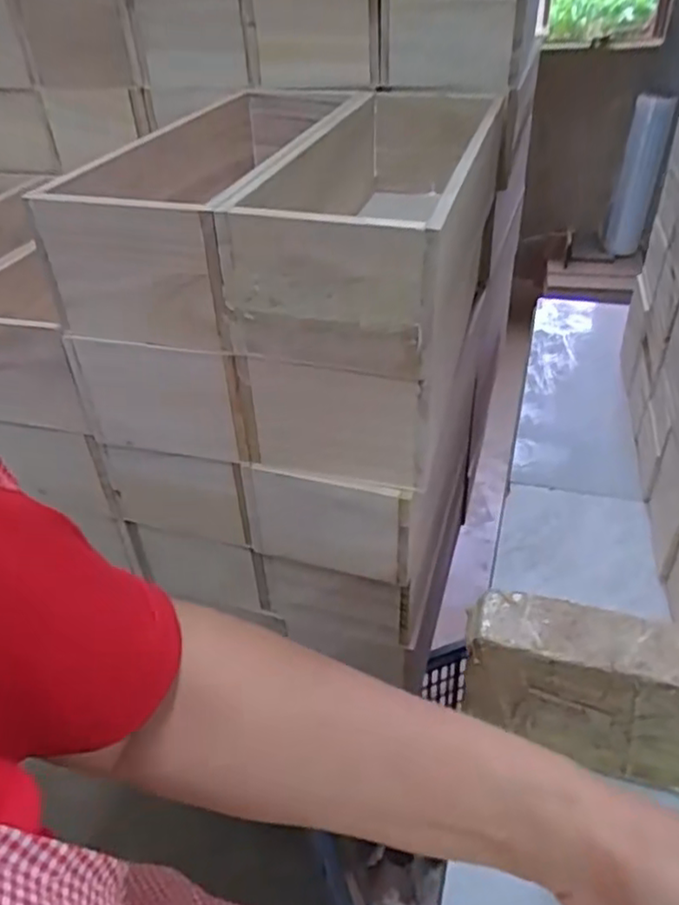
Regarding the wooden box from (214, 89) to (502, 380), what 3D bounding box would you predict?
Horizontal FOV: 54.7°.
[{"bbox_3d":[0.038,-0.192,0.499,0.127,0.090,0.360,7,40,14],"label":"wooden box"}]

